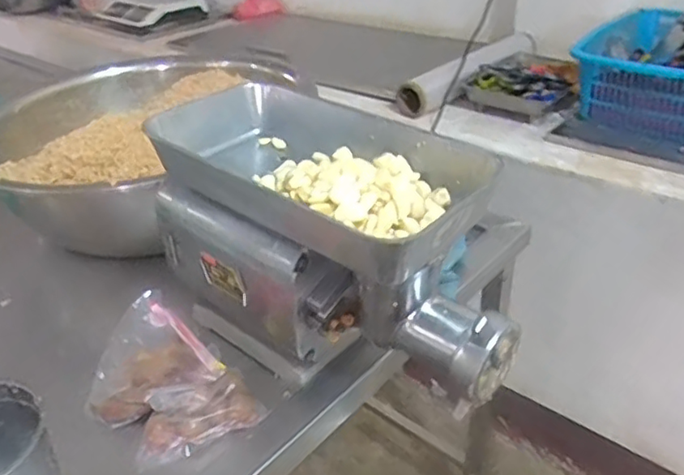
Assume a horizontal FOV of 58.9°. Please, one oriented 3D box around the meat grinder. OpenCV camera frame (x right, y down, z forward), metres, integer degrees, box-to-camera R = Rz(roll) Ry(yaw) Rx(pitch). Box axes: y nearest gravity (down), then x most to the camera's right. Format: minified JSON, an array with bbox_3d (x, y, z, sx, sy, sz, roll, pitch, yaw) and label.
[{"bbox_3d":[-0.014,0.018,0.711,0.434,0.261,0.200,24,41,36],"label":"meat grinder"}]

